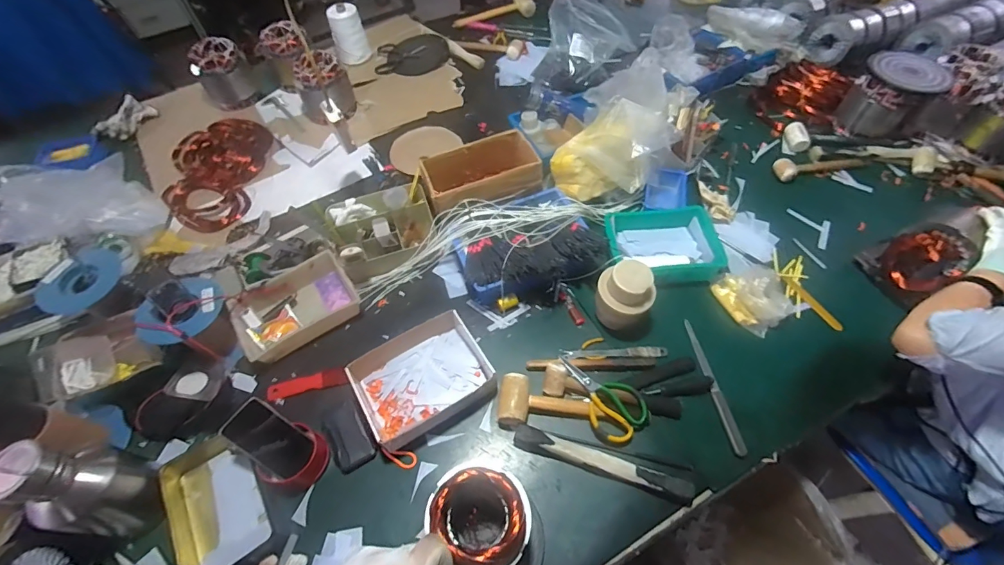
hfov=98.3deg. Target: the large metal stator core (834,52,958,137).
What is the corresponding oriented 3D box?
[{"bbox_3d":[1.086,-0.520,1.216,0.192,0.169,0.161,39,65,22],"label":"large metal stator core"}]

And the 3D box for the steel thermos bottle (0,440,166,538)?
[{"bbox_3d":[-0.633,0.319,0.667,0.101,0.235,0.118,7,58,5],"label":"steel thermos bottle"}]

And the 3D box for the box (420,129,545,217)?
[{"bbox_3d":[-0.043,-0.250,1.088,0.291,0.156,0.155,-21,59,-13],"label":"box"}]

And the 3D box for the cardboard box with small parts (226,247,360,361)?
[{"bbox_3d":[-0.448,0.053,0.945,0.243,0.054,0.169,-34,63,-19],"label":"cardboard box with small parts"}]

